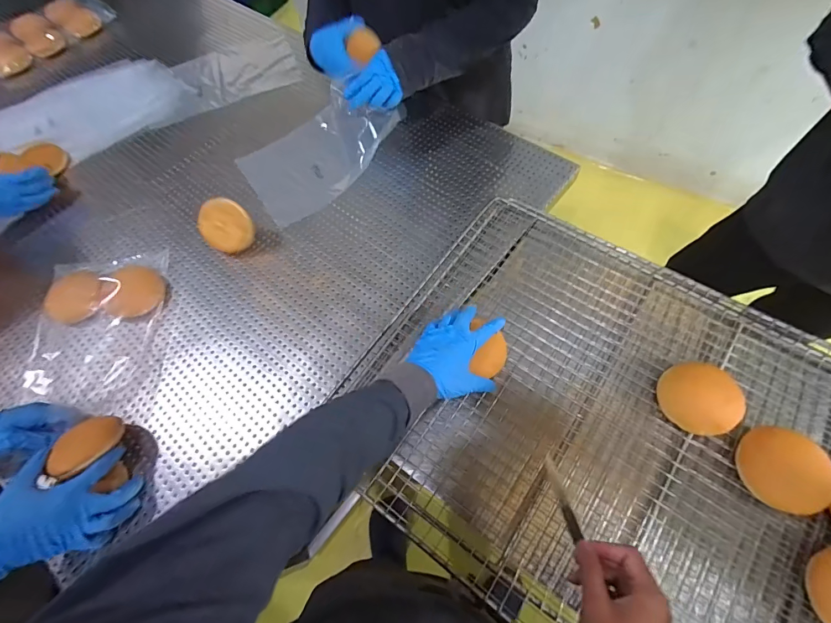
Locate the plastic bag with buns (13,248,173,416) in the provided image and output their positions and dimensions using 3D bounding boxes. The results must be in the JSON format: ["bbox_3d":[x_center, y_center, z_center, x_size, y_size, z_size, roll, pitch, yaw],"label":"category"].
[{"bbox_3d":[-0.566,0.028,0.693,0.197,0.043,0.291,-5,63,2],"label":"plastic bag with buns"}]

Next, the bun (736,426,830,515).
[{"bbox_3d":[0.460,0.201,0.493,0.091,0.064,0.091,-2,63,3],"label":"bun"}]

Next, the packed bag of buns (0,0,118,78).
[{"bbox_3d":[-1.012,-0.764,1.070,0.119,0.104,0.356,28,68,17],"label":"packed bag of buns"}]

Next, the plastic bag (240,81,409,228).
[{"bbox_3d":[-0.196,-0.353,0.823,0.333,0.091,0.228,-32,65,-12],"label":"plastic bag"}]

